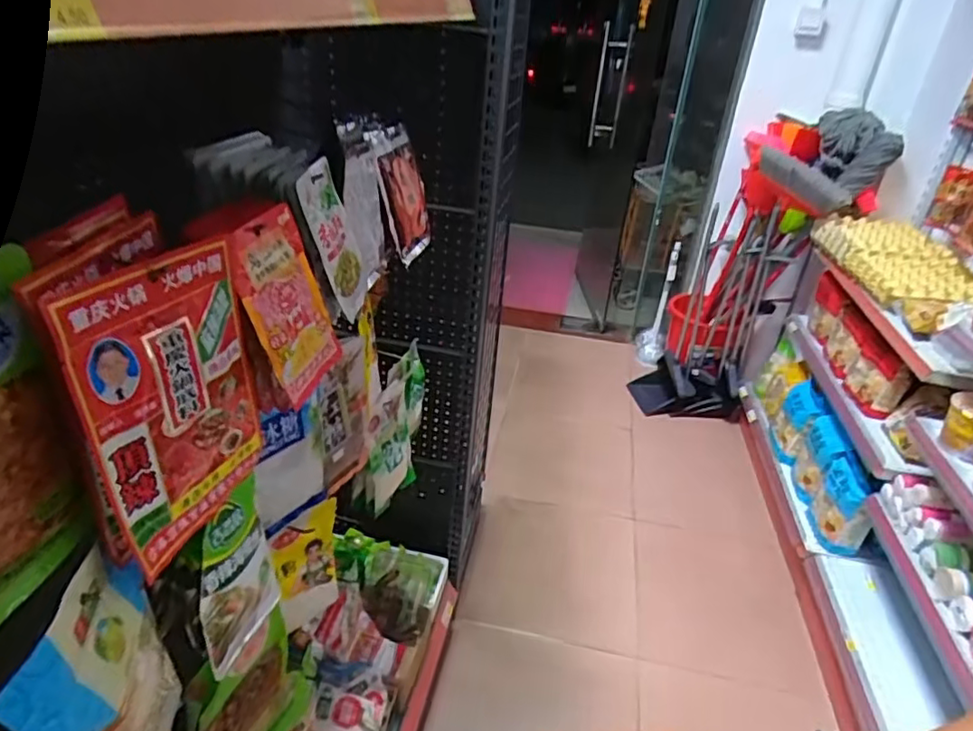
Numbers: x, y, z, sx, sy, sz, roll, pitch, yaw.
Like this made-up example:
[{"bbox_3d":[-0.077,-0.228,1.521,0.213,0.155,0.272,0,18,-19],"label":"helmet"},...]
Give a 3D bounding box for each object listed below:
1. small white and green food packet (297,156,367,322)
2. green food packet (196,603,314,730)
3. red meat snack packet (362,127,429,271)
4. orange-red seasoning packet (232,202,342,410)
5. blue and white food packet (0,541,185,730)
[{"bbox_3d":[-0.156,-0.128,0.636,0.012,0.157,0.087,-6,38,12],"label":"small white and green food packet"},{"bbox_3d":[-0.255,0.387,0.677,0.035,0.156,0.149,15,32,17],"label":"green food packet"},{"bbox_3d":[-0.110,-0.242,0.831,0.016,0.174,0.115,0,39,22],"label":"red meat snack packet"},{"bbox_3d":[-0.178,-0.053,0.553,0.009,0.159,0.102,-5,30,17],"label":"orange-red seasoning packet"},{"bbox_3d":[-0.261,0.225,0.433,0.039,0.170,0.136,1,31,-7],"label":"blue and white food packet"}]

